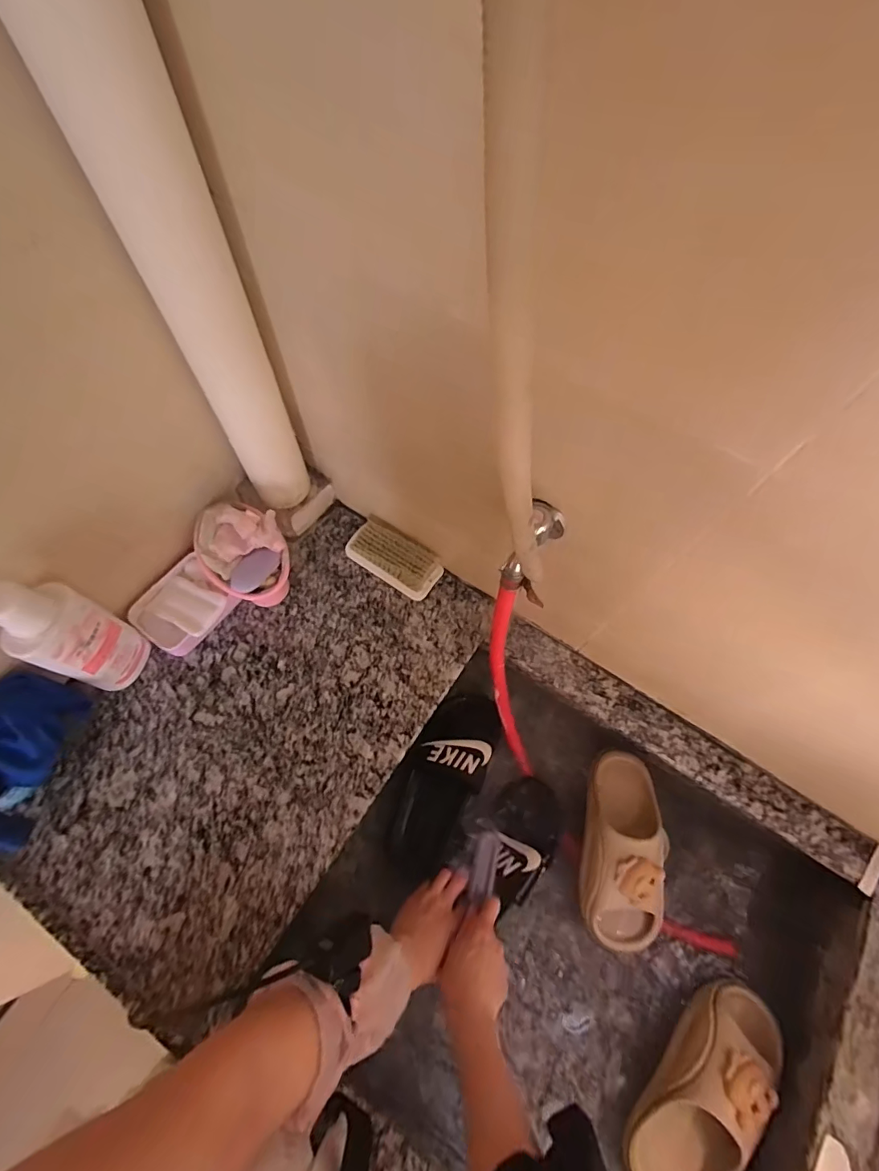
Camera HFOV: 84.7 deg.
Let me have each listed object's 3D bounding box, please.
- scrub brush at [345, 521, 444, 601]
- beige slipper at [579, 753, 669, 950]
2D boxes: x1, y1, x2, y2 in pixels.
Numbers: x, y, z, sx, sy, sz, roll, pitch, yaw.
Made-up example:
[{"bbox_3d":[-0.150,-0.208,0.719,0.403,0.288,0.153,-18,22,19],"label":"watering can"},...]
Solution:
[{"bbox_3d":[-0.066,-0.038,0.689,0.134,0.040,0.060,32,68,10],"label":"scrub brush"},{"bbox_3d":[0.255,0.350,0.650,0.095,0.075,0.229,12,67,3],"label":"beige slipper"}]

